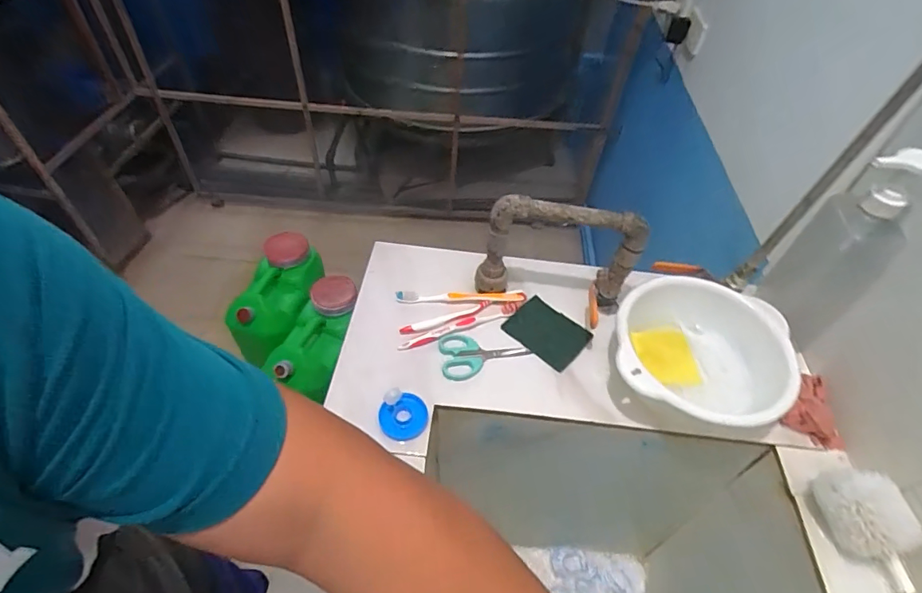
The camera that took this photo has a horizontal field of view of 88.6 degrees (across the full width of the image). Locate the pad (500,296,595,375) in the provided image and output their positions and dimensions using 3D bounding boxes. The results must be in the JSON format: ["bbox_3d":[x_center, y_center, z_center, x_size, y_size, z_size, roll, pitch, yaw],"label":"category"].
[{"bbox_3d":[0.117,0.048,0.643,0.101,0.011,0.075,35,56,23],"label":"pad"}]

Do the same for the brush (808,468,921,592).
[{"bbox_3d":[0.408,0.424,0.318,0.080,0.098,0.596,1,50,-4],"label":"brush"}]

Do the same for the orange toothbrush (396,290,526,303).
[{"bbox_3d":[0.000,0.000,0.660,0.178,0.008,0.016,0,50,-4],"label":"orange toothbrush"}]

